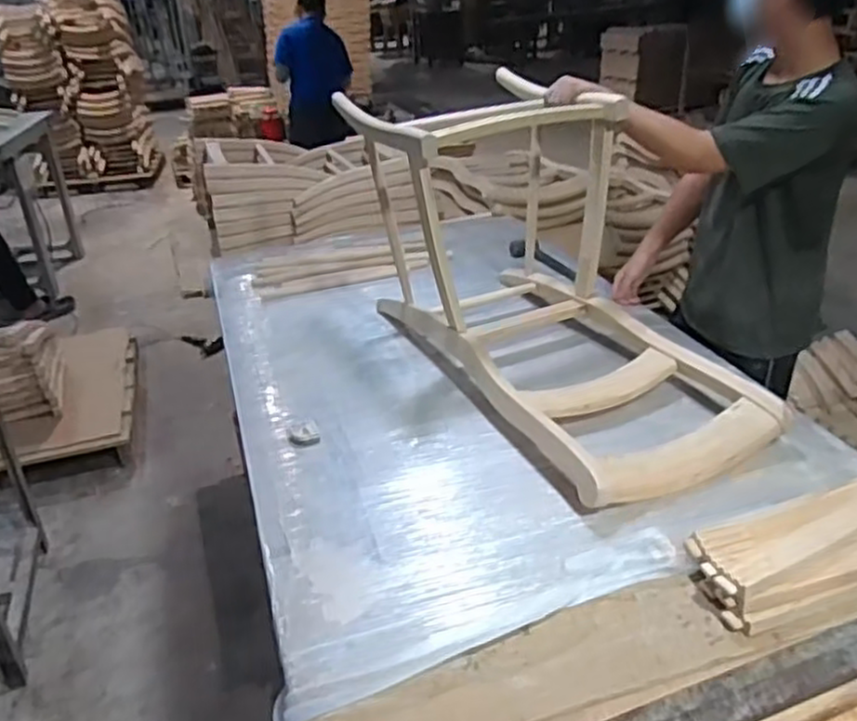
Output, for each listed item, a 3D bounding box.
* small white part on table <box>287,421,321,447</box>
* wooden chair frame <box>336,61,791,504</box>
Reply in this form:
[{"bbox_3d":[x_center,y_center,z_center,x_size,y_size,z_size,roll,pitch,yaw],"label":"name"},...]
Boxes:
[{"bbox_3d":[-0.241,0.138,1.429,0.057,0.014,0.070,-8,30,-11],"label":"small white part on table"},{"bbox_3d":[0.235,-0.200,1.459,0.467,0.523,0.885,-17,31,-25],"label":"wooden chair frame"}]

